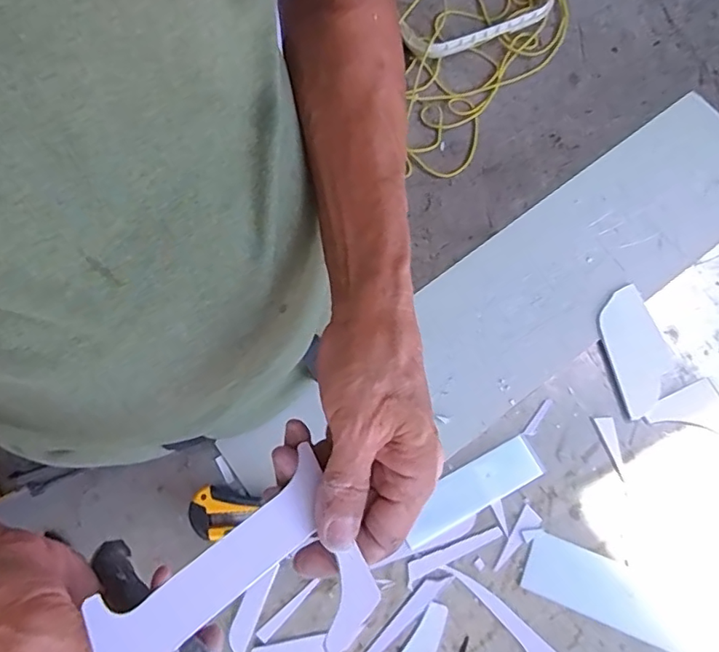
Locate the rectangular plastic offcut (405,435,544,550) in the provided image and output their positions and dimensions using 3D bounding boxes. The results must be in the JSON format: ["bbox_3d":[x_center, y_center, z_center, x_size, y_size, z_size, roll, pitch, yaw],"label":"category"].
[{"bbox_3d":[0.096,0.144,0.482,0.130,0.004,0.039,-27,75,-9],"label":"rectangular plastic offcut"}]

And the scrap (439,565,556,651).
[{"bbox_3d":[0.127,0.261,0.457,0.050,0.004,0.148,-30,78,-8],"label":"scrap"}]

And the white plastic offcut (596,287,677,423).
[{"bbox_3d":[0.259,0.021,0.510,0.057,0.008,0.113,-15,77,-5],"label":"white plastic offcut"}]

